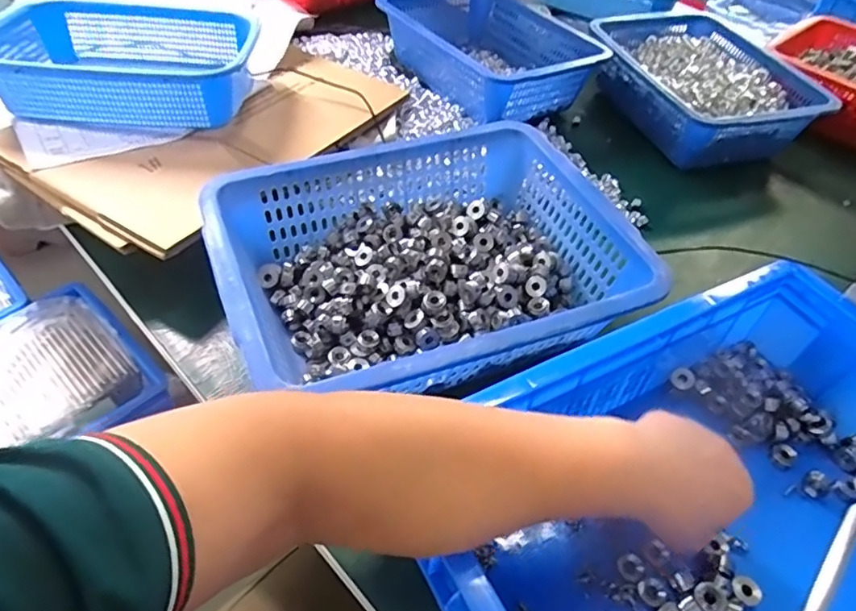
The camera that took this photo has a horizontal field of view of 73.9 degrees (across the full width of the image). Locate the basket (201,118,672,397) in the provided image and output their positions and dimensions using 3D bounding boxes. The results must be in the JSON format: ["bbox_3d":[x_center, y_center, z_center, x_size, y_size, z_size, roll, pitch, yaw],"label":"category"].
[{"bbox_3d":[-0.003,-0.034,0.531,0.348,0.099,0.278,-16,52,-19],"label":"basket"}]

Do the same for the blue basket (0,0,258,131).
[{"bbox_3d":[-0.357,-0.292,0.684,0.298,0.076,0.197,3,49,-3],"label":"blue basket"}]

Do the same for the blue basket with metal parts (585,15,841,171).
[{"bbox_3d":[0.388,-0.314,0.837,0.231,0.099,0.312,-12,51,-16],"label":"blue basket with metal parts"}]

